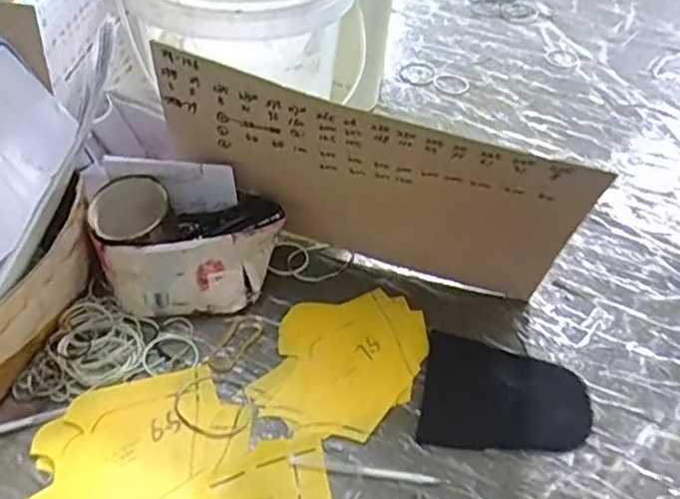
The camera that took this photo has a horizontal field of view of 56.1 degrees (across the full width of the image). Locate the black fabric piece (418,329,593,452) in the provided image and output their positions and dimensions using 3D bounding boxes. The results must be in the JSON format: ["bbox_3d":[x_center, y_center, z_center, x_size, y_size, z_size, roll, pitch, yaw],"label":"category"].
[{"bbox_3d":[0.127,0.115,0.487,0.122,0.007,0.094,12,44,5],"label":"black fabric piece"}]

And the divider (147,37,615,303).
[{"bbox_3d":[0.022,-0.043,0.497,0.303,0.199,0.013,15,64,7],"label":"divider"}]

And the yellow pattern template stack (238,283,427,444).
[{"bbox_3d":[0.005,0.085,0.505,0.113,0.006,0.144,17,45,11],"label":"yellow pattern template stack"}]

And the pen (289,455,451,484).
[{"bbox_3d":[0.019,0.152,0.440,0.107,0.004,0.008,9,44,2],"label":"pen"}]

